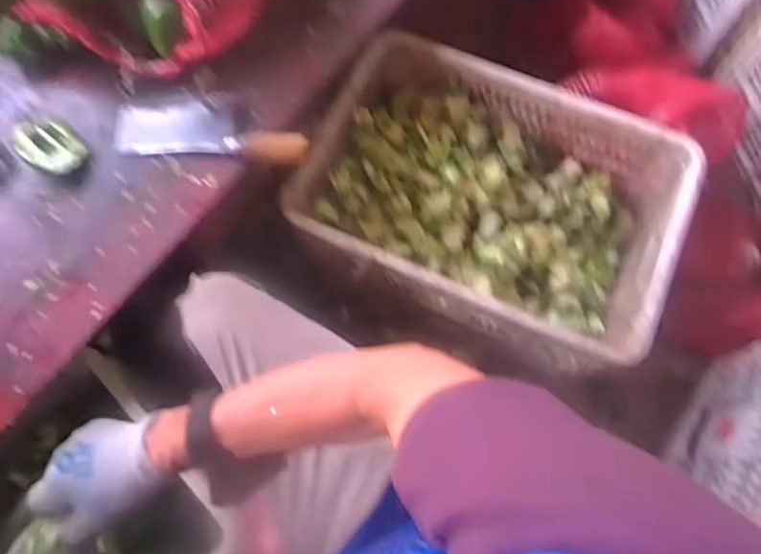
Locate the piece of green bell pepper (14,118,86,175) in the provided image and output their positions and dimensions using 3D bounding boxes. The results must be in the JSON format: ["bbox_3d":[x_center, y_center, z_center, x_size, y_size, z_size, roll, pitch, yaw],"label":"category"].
[{"bbox_3d":[-0.424,-0.166,0.720,0.090,0.031,0.068,41,76,12],"label":"piece of green bell pepper"}]

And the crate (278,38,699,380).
[{"bbox_3d":[0.166,-0.111,0.885,0.517,0.198,0.367,23,73,7],"label":"crate"}]

